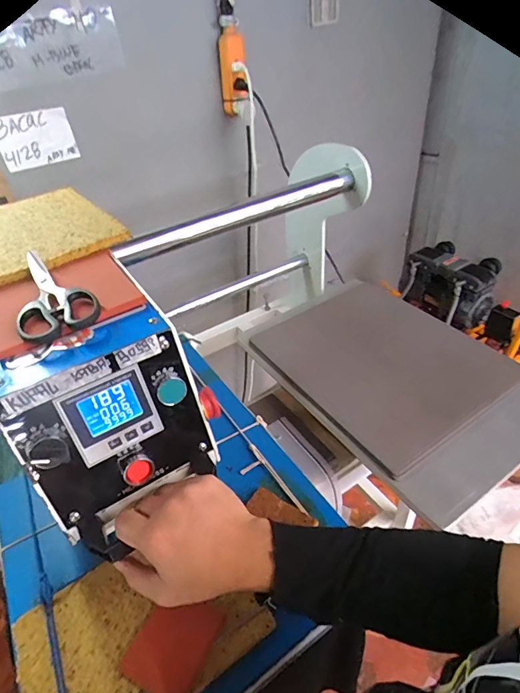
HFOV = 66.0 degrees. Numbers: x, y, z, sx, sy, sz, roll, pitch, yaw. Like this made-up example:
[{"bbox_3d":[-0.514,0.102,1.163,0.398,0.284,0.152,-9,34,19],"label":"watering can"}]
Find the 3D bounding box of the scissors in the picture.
[{"bbox_3d":[-0.215,-0.055,0.396,0.068,0.015,0.165,-28,44,-25],"label":"scissors"}]

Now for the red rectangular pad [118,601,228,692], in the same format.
[{"bbox_3d":[-0.092,0.318,0.431,0.073,0.017,0.091,17,44,25],"label":"red rectangular pad"}]

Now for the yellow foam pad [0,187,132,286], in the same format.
[{"bbox_3d":[-0.311,-0.152,0.524,0.200,0.012,0.258,-28,44,-25],"label":"yellow foam pad"}]

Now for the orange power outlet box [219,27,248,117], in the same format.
[{"bbox_3d":[-0.065,-0.657,0.963,0.073,0.163,0.032,14,43,22],"label":"orange power outlet box"}]

